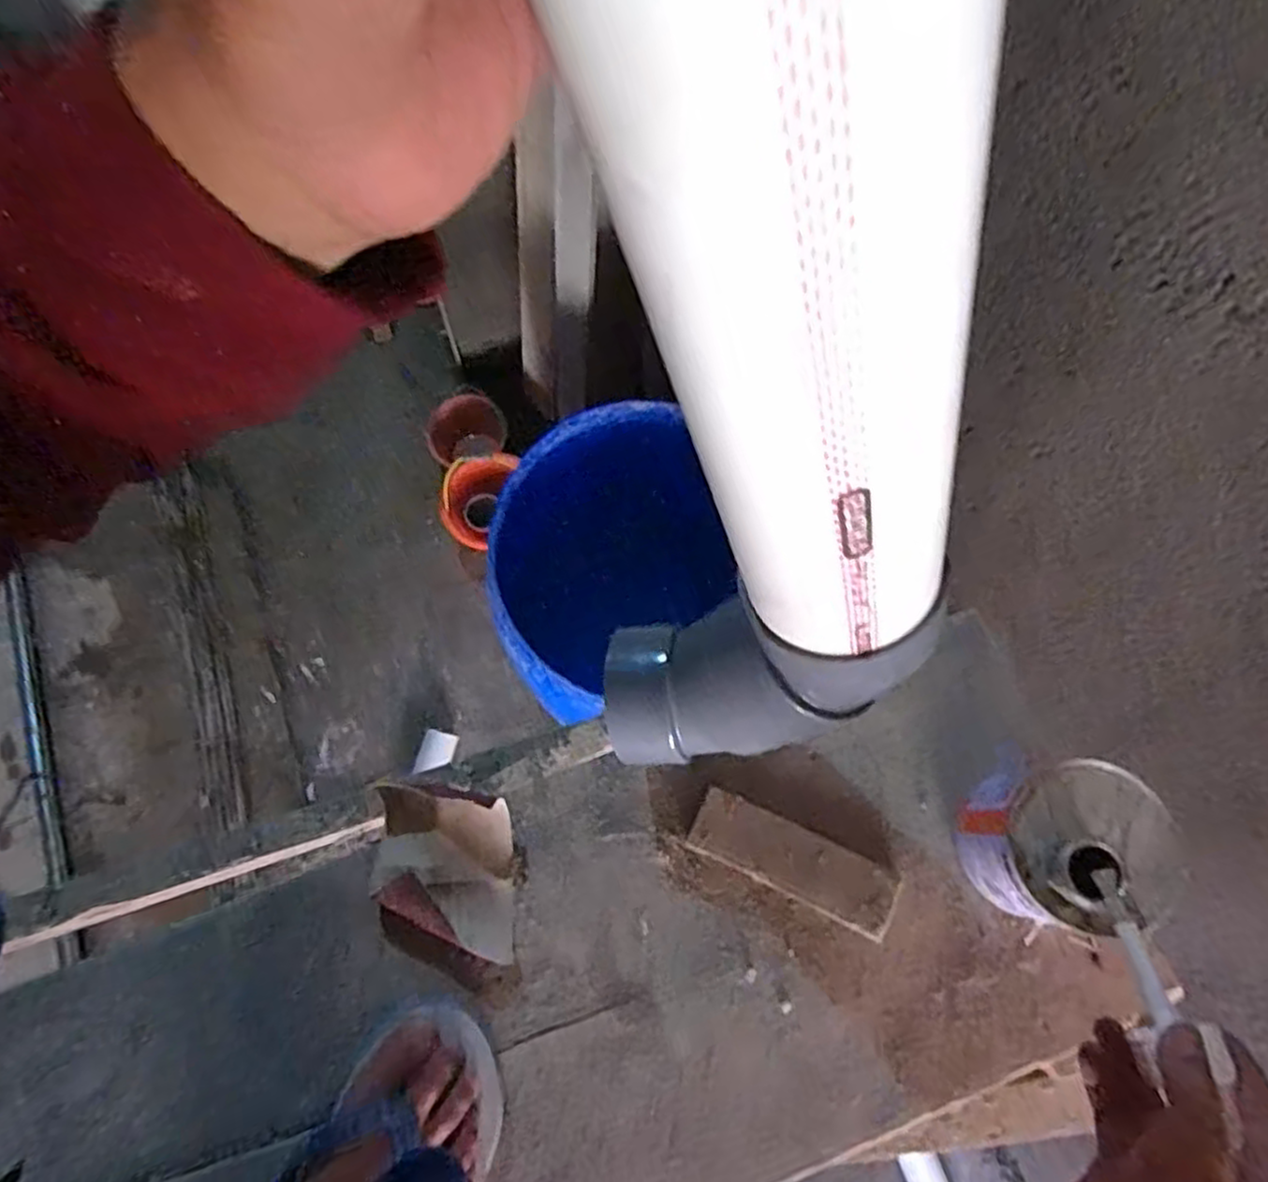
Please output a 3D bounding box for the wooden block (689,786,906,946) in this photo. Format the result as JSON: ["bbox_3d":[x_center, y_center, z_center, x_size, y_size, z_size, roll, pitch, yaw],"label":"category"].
[{"bbox_3d":[0.111,0.188,0.515,0.143,0.009,0.045,25,76,8],"label":"wooden block"}]

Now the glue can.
[{"bbox_3d":[0.267,0.157,0.459,0.093,0.114,0.095,0,72,-1],"label":"glue can"}]

